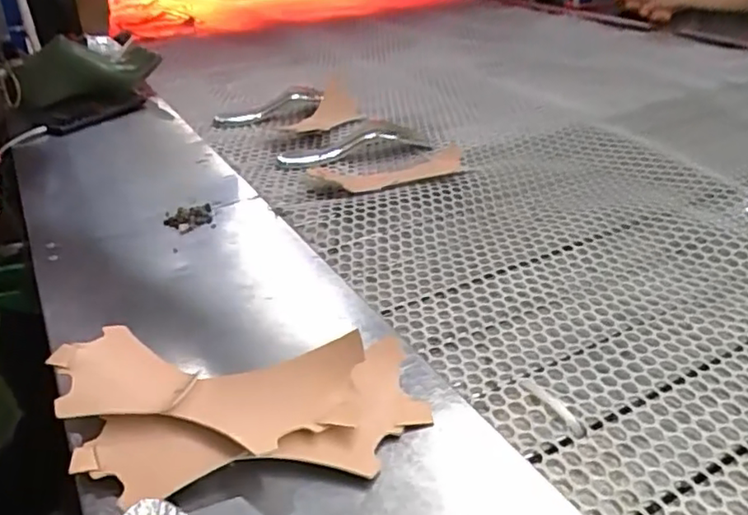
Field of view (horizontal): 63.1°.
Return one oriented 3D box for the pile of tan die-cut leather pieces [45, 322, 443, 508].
[{"bbox_3d":[-0.095,0.097,0.414,0.257,0.031,0.153,-3,31,1],"label":"pile of tan die-cut leather pieces"}]

